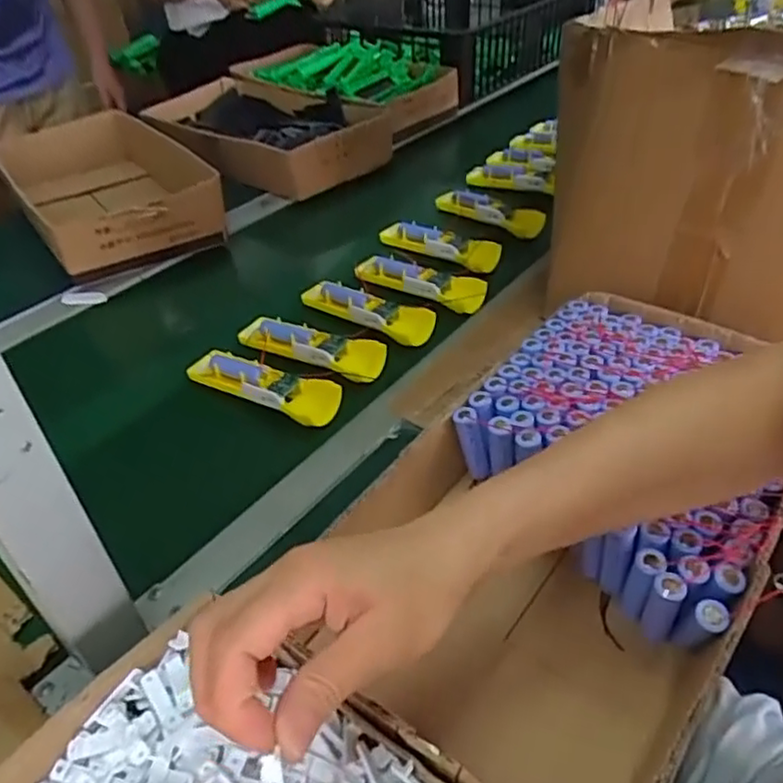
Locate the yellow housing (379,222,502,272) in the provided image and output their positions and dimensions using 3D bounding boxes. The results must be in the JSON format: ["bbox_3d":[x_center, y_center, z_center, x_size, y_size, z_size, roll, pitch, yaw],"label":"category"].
[{"bbox_3d":[0.053,-0.184,0.811,0.158,0.028,0.043,20,47,26],"label":"yellow housing"}]

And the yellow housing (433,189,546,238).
[{"bbox_3d":[0.124,-0.235,0.876,0.160,0.034,0.051,18,46,24],"label":"yellow housing"}]

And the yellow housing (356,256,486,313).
[{"bbox_3d":[0.037,-0.128,0.747,0.166,0.027,0.048,25,48,29],"label":"yellow housing"}]

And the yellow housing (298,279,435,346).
[{"bbox_3d":[-0.029,-0.090,0.708,0.149,0.023,0.041,19,46,25],"label":"yellow housing"}]

